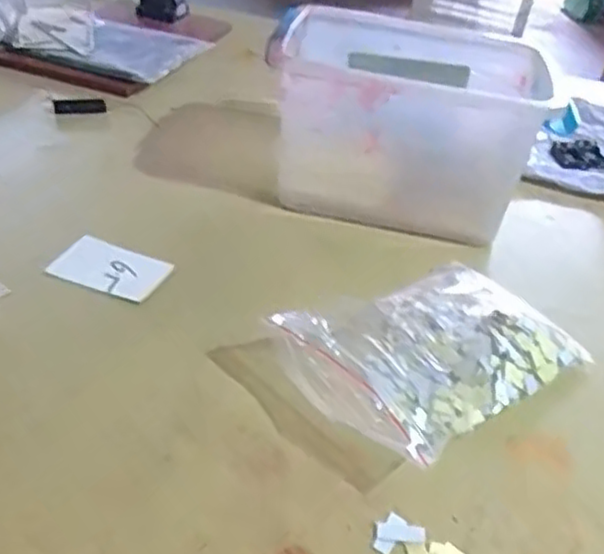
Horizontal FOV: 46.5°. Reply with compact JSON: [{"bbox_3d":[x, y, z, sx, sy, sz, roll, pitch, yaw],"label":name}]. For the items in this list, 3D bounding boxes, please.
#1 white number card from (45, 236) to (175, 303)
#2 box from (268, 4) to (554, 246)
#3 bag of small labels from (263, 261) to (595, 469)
[{"bbox_3d":[-0.165,-0.007,0.610,0.093,0.006,0.060,20,41,9],"label":"white number card"},{"bbox_3d":[0.102,-0.153,0.734,0.251,0.176,0.192,15,36,10],"label":"box"},{"bbox_3d":[0.103,0.056,0.541,0.219,0.050,0.141,-20,44,-33],"label":"bag of small labels"}]

